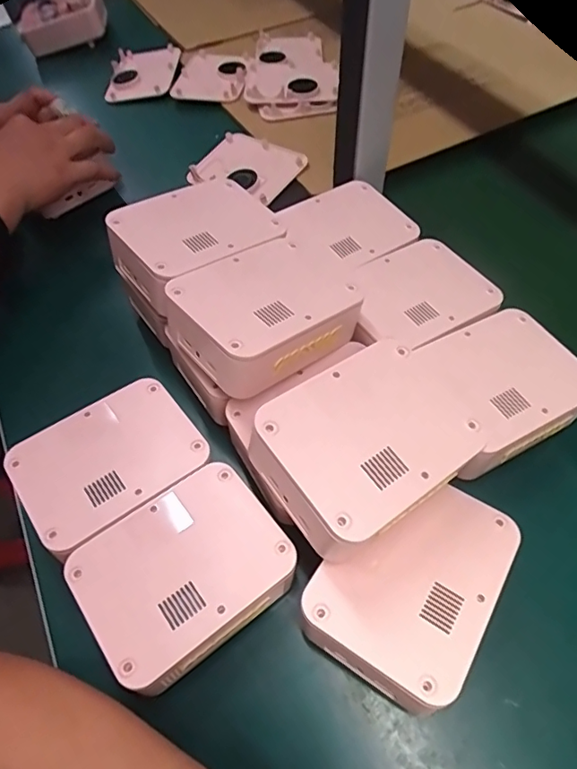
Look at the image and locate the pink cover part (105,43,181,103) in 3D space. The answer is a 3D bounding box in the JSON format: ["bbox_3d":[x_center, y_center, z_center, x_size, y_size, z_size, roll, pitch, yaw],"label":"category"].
[{"bbox_3d":[-0.213,-0.462,0.756,0.099,0.013,0.128,0,61,4],"label":"pink cover part"}]

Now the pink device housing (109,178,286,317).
[{"bbox_3d":[-0.078,-0.127,0.438,0.134,0.046,0.103,-37,66,-23],"label":"pink device housing"}]

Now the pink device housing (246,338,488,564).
[{"bbox_3d":[0.051,0.039,0.327,0.134,0.059,0.101,-34,61,-18],"label":"pink device housing"}]

